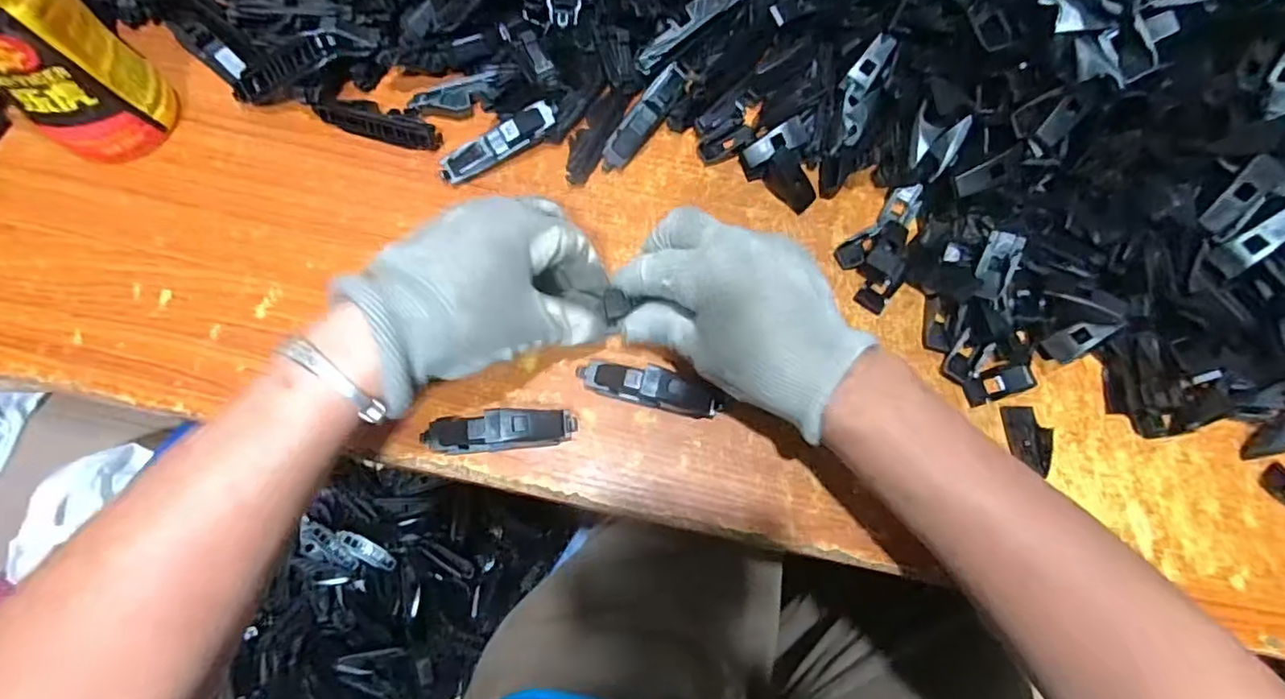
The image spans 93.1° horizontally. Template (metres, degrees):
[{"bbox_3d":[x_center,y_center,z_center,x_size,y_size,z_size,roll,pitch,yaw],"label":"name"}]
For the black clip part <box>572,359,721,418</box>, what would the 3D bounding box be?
[{"bbox_3d":[0.004,0.021,0.341,0.080,0.021,0.019,14,73,2],"label":"black clip part"}]

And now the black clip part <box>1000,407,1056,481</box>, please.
[{"bbox_3d":[0.221,0.052,0.348,0.024,0.006,0.039,-2,73,-3],"label":"black clip part"}]

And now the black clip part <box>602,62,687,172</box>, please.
[{"bbox_3d":[0.001,-0.148,0.389,0.017,0.010,0.078,38,92,9],"label":"black clip part"}]

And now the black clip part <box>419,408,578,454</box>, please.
[{"bbox_3d":[-0.078,0.044,0.328,0.080,0.022,0.021,-2,73,-3],"label":"black clip part"}]

